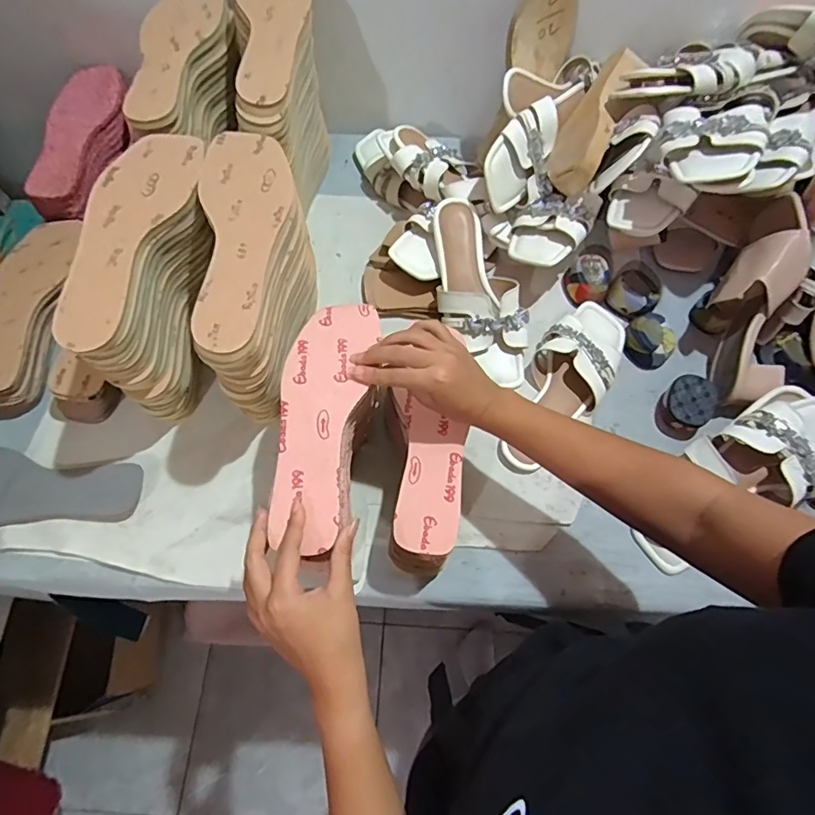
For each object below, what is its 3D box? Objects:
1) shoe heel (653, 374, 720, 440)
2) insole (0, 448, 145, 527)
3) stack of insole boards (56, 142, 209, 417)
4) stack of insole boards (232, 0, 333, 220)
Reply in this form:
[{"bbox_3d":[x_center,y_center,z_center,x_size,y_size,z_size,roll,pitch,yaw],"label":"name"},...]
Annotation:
[{"bbox_3d":[0.325,-0.002,0.588,0.055,0.038,0.063,40,72,16],"label":"shoe heel"},{"bbox_3d":[-0.423,0.090,0.556,0.254,0.010,0.083,4,66,2],"label":"insole"},{"bbox_3d":[-0.242,-0.115,0.536,0.081,0.210,0.225,2,66,2],"label":"stack of insole boards"},{"bbox_3d":[-0.140,-0.364,0.630,0.080,0.227,0.254,-7,66,-3],"label":"stack of insole boards"}]

